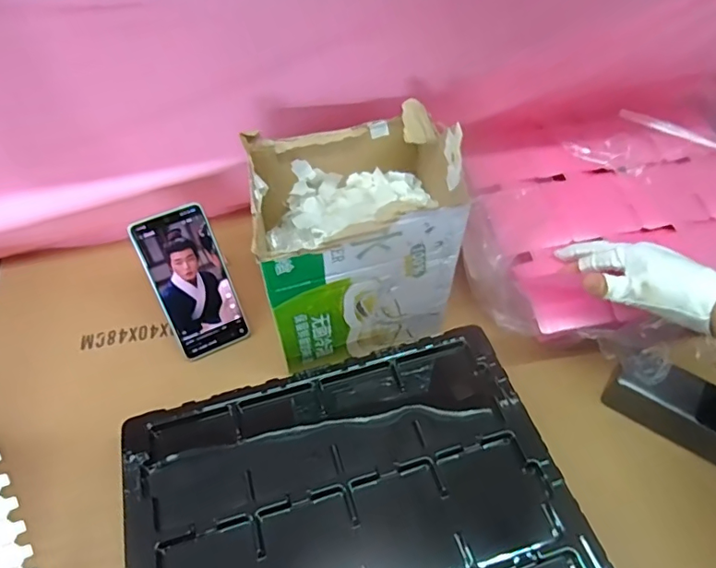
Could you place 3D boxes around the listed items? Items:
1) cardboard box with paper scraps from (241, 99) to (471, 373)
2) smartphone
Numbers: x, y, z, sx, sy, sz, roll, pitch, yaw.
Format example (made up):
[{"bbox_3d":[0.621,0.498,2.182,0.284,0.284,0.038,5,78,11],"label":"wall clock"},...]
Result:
[{"bbox_3d":[-0.007,-0.049,0.537,0.192,0.203,0.157,-15,54,-12],"label":"cardboard box with paper scraps"},{"bbox_3d":[-0.181,0.001,0.576,0.079,0.169,0.008,-24,24,-18],"label":"smartphone"}]

